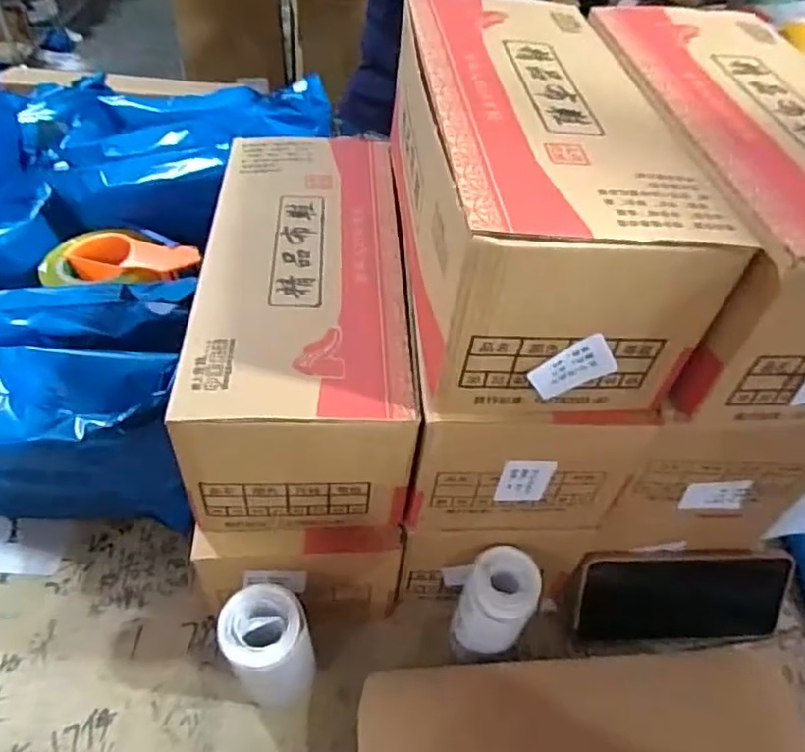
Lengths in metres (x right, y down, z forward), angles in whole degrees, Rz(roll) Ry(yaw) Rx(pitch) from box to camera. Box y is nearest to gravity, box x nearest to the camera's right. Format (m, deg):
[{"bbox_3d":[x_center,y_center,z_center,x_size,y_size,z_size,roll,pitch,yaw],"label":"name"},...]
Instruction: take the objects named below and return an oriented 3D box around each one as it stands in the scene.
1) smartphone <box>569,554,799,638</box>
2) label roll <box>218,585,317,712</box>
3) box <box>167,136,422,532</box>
[{"bbox_3d":[0.209,0.163,0.460,0.167,0.075,0.016,2,19,-5],"label":"smartphone"},{"bbox_3d":[-0.083,0.175,0.399,0.053,0.100,0.055,-3,47,-8],"label":"label roll"},{"bbox_3d":[-0.067,-0.047,0.445,0.126,0.108,0.293,0,47,-6],"label":"box"}]

